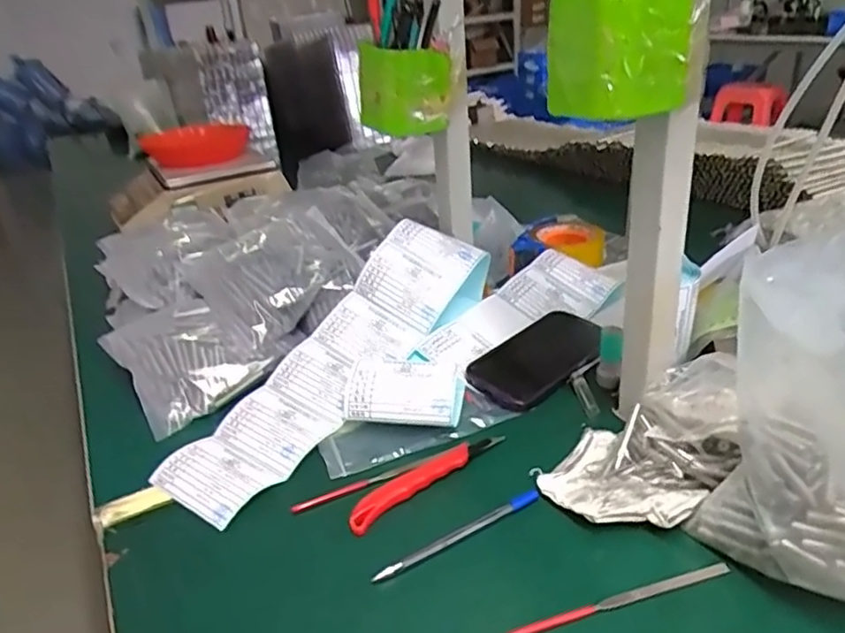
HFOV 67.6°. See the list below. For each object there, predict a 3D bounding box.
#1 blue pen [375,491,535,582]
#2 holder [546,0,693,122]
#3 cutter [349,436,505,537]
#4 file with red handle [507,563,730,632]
[{"bbox_3d":[0.028,0.159,0.464,0.140,0.005,0.009,-19,31,-24],"label":"blue pen"},{"bbox_3d":[0.124,-0.169,0.392,0.068,0.078,0.069,-23,32,-30],"label":"holder"},{"bbox_3d":[0.005,0.129,0.517,0.152,0.010,0.024,-23,32,-30],"label":"cutter"},{"bbox_3d":[0.128,0.182,0.406,0.155,0.004,0.009,-11,28,-12],"label":"file with red handle"}]

